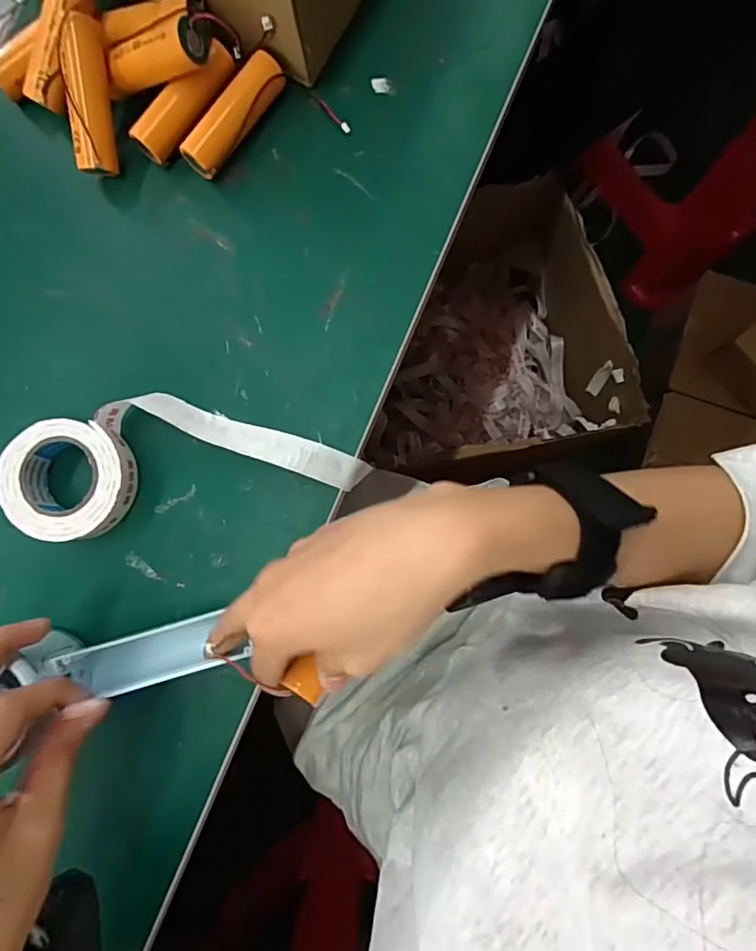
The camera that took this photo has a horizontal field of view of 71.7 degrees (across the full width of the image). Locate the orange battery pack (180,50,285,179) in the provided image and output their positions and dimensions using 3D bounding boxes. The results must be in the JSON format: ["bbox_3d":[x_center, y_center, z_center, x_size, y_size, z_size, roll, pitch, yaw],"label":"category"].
[{"bbox_3d":[-0.082,-0.205,0.301,0.022,0.020,0.073,35,87,4],"label":"orange battery pack"}]

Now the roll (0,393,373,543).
[{"bbox_3d":[-0.108,-0.011,0.288,0.188,0.023,0.068,-11,85,1],"label":"roll"}]

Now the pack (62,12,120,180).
[{"bbox_3d":[-0.159,-0.208,0.287,0.019,0.015,0.074,1,105,2],"label":"pack"}]

